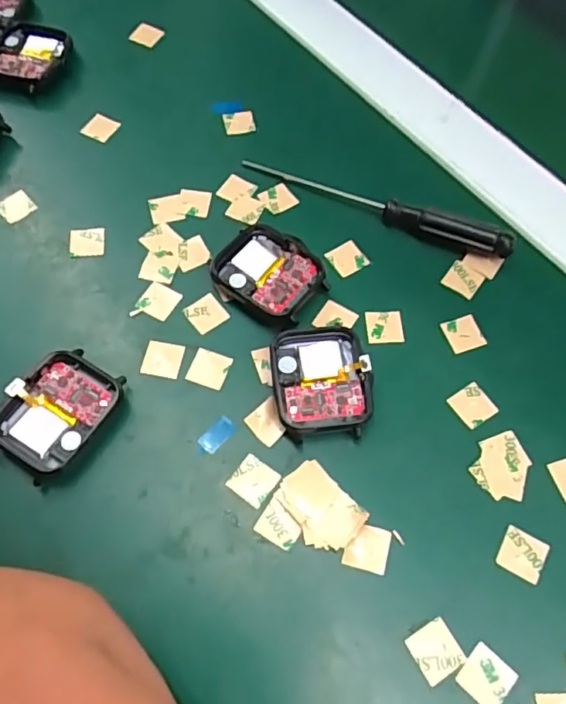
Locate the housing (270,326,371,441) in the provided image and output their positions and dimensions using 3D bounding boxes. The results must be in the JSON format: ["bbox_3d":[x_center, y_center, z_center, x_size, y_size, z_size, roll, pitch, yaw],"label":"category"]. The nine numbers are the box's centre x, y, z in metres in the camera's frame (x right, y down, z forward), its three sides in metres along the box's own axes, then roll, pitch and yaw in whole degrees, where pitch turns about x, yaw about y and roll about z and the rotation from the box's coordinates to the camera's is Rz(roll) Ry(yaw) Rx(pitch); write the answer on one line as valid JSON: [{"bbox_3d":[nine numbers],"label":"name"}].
[{"bbox_3d":[0.015,0.012,0.224,0.038,0.011,0.043,0,64,-2],"label":"housing"}]

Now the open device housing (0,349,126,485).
[{"bbox_3d":[-0.087,0.023,0.215,0.034,0.013,0.046,35,67,14],"label":"open device housing"}]

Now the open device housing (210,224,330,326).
[{"bbox_3d":[-0.006,-0.034,0.245,0.045,0.012,0.036,33,67,14],"label":"open device housing"}]

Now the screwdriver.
[{"bbox_3d":[0.043,-0.071,0.263,0.131,0.016,0.010,25,65,10],"label":"screwdriver"}]

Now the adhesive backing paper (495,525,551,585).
[{"bbox_3d":[0.086,0.073,0.202,0.016,0.004,0.016,29,69,11],"label":"adhesive backing paper"}]

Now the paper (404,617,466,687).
[{"bbox_3d":[0.051,0.100,0.187,0.016,0.004,0.016,-27,67,-12],"label":"paper"}]

